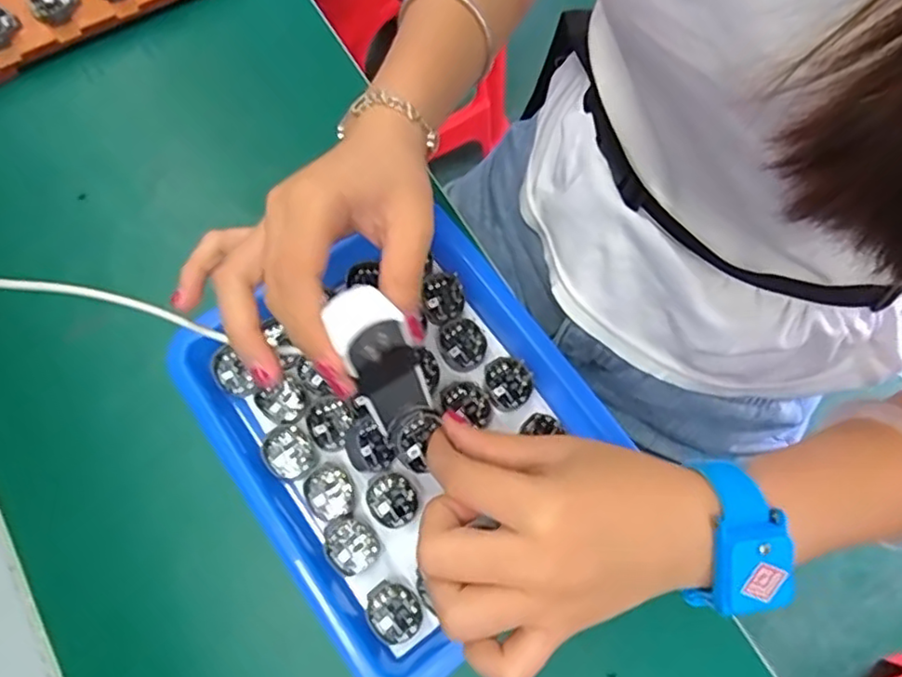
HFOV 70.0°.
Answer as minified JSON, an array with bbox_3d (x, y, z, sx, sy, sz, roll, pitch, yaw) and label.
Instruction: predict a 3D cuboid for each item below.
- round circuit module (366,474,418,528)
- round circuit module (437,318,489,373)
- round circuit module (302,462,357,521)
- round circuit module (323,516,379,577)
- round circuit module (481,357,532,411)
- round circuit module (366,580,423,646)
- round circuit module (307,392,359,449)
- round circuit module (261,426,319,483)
[{"bbox_3d":[-0.030,0.083,0.331,0.024,0.004,0.027,-41,74,-13],"label":"round circuit module"},{"bbox_3d":[0.006,0.004,0.363,0.026,0.006,0.029,-41,74,-13],"label":"round circuit module"},{"bbox_3d":[-0.062,0.080,0.332,0.025,0.005,0.027,0,70,1],"label":"round circuit module"},{"bbox_3d":[-0.050,0.104,0.325,0.028,0.011,0.024,42,76,15],"label":"round circuit module"},{"bbox_3d":[0.031,0.025,0.357,0.027,0.007,0.028,-1,70,1],"label":"round circuit module"},{"bbox_3d":[-0.028,0.135,0.317,0.024,0.009,0.028,-42,74,-13],"label":"round circuit module"},{"bbox_3d":[-0.063,0.043,0.341,0.028,0.009,0.025,-42,74,-13],"label":"round circuit module"},{"bbox_3d":[-0.084,0.060,0.338,0.025,0.005,0.029,-43,74,-13],"label":"round circuit module"}]

